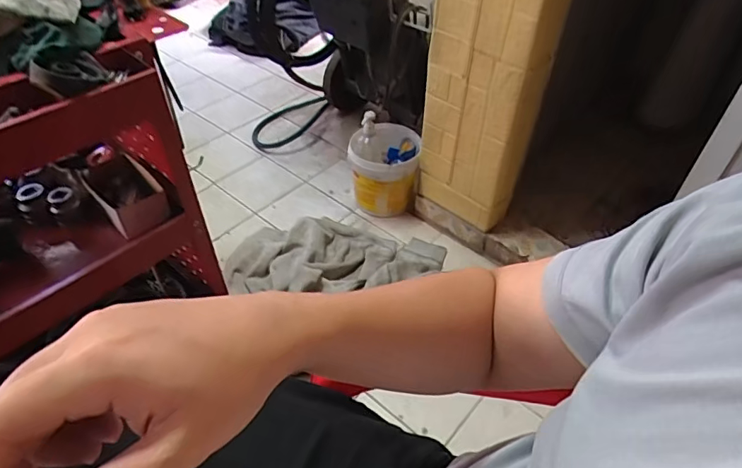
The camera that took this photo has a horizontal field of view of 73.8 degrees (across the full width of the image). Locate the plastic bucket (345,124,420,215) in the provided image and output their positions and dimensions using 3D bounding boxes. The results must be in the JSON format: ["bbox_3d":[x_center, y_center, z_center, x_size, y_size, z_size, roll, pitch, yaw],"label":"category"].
[{"bbox_3d":[0.032,-0.176,1.395,0.185,0.249,0.185,1,46,-1],"label":"plastic bucket"}]

